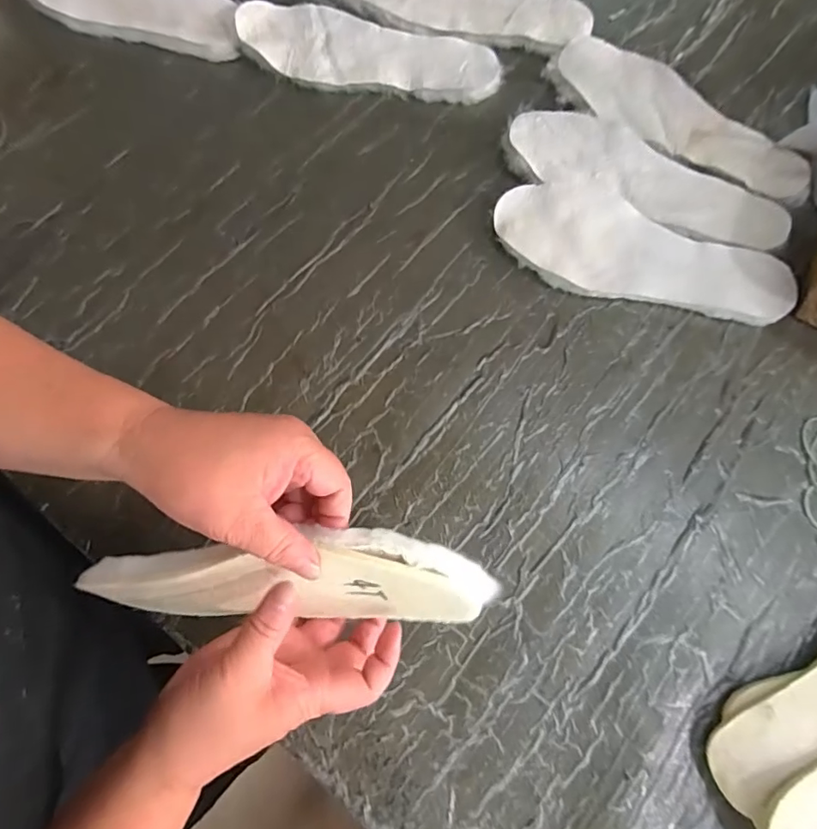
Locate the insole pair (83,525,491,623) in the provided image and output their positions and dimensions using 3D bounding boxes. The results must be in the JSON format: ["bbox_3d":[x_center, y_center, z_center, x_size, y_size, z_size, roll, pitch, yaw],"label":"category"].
[{"bbox_3d":[-0.076,0.104,0.315,0.246,0.084,0.021,-4,43,11],"label":"insole pair"}]

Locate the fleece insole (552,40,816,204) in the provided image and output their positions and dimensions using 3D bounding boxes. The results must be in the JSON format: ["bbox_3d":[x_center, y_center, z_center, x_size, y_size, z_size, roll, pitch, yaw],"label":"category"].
[{"bbox_3d":[0.260,-0.285,0.502,0.259,0.017,0.091,33,77,9],"label":"fleece insole"}]

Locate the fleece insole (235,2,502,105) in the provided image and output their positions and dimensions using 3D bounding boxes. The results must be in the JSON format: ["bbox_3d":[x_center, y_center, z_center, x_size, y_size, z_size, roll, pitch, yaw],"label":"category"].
[{"bbox_3d":[-0.039,-0.363,0.518,0.259,0.021,0.091,7,74,2],"label":"fleece insole"}]

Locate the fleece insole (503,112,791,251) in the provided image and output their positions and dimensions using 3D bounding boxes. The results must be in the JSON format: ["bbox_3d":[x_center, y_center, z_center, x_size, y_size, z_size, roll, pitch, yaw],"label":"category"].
[{"bbox_3d":[0.216,-0.218,0.482,0.256,0.017,0.088,23,76,6],"label":"fleece insole"}]

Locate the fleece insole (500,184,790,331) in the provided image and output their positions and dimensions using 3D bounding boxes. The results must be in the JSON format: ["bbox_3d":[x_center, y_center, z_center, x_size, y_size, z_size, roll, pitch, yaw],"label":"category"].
[{"bbox_3d":[0.202,-0.137,0.457,0.253,0.010,0.099,26,82,6],"label":"fleece insole"}]

